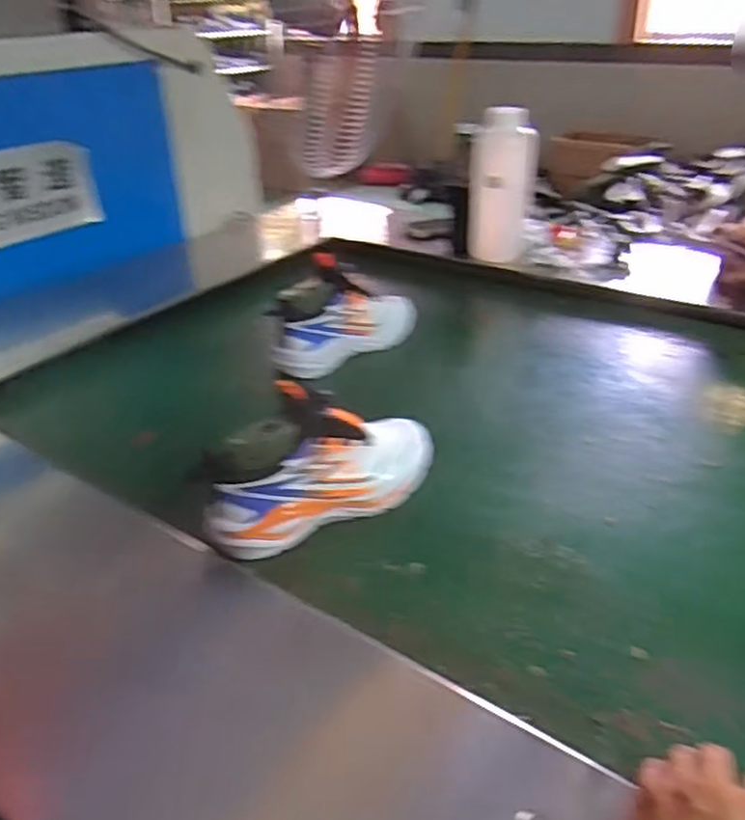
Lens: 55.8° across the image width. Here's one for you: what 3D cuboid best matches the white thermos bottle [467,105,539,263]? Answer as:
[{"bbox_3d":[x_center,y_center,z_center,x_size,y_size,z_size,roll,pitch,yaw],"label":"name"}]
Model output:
[{"bbox_3d":[0.230,-0.393,1.271,0.104,0.275,0.097,5,31,8],"label":"white thermos bottle"}]

